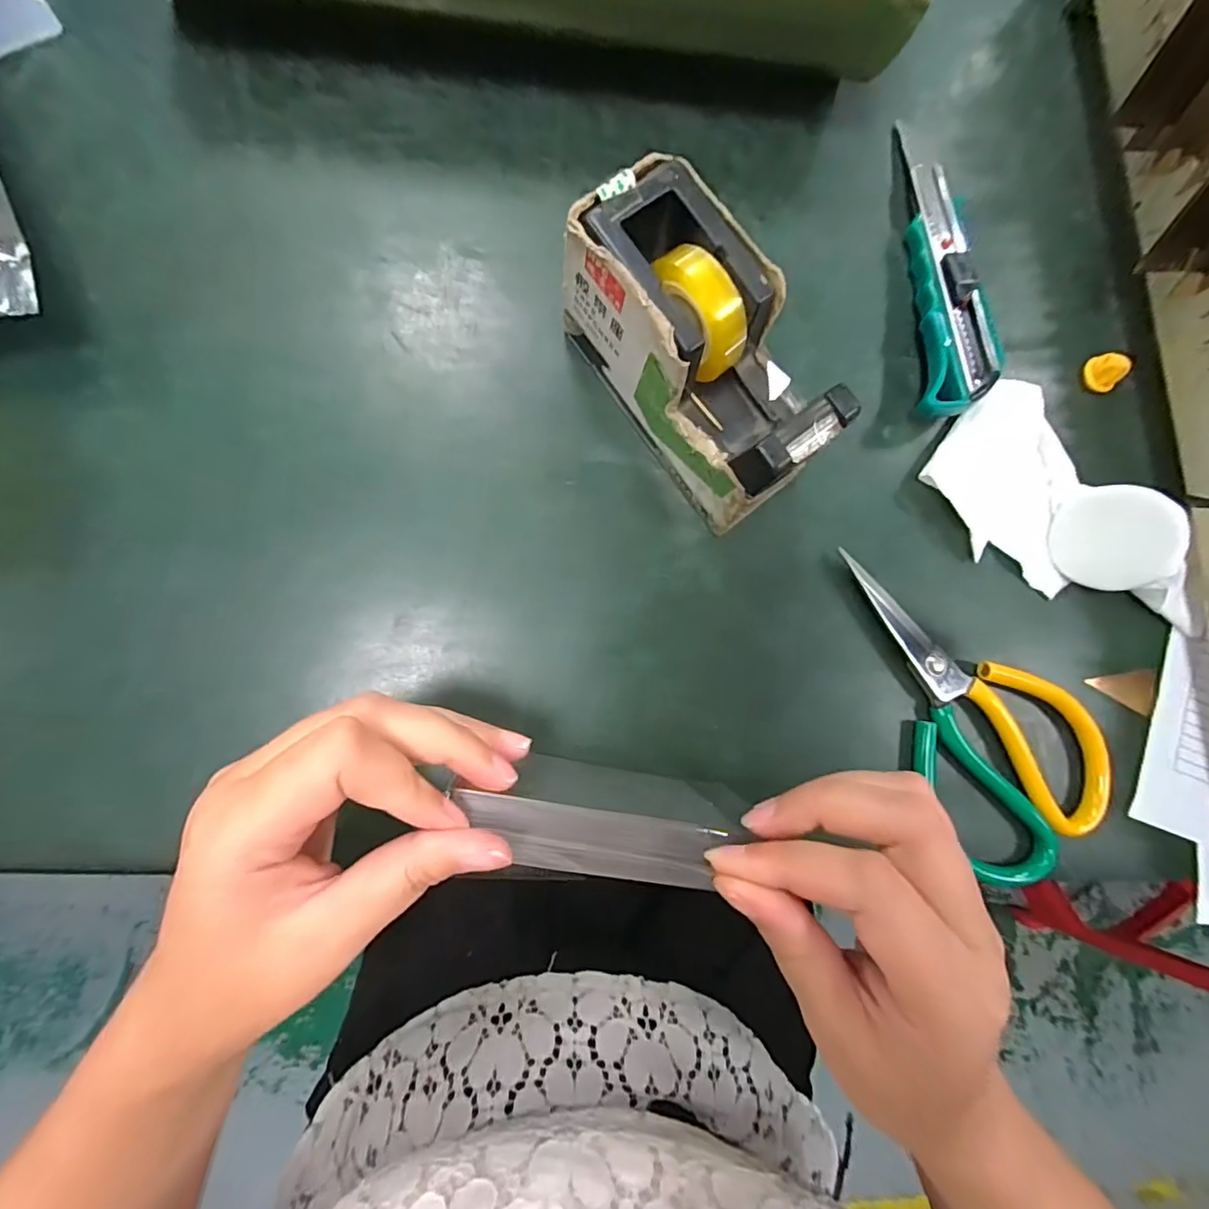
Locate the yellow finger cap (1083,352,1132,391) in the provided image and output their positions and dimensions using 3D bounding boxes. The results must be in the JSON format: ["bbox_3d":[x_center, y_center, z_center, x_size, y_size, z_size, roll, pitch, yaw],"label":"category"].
[{"bbox_3d":[0.290,-0.134,0.317,0.010,0.022,0.021,-27,88,-9],"label":"yellow finger cap"}]

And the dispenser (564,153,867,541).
[{"bbox_3d":[0.042,-0.107,0.247,0.061,0.082,0.135,-39,90,-9],"label":"dispenser"}]

